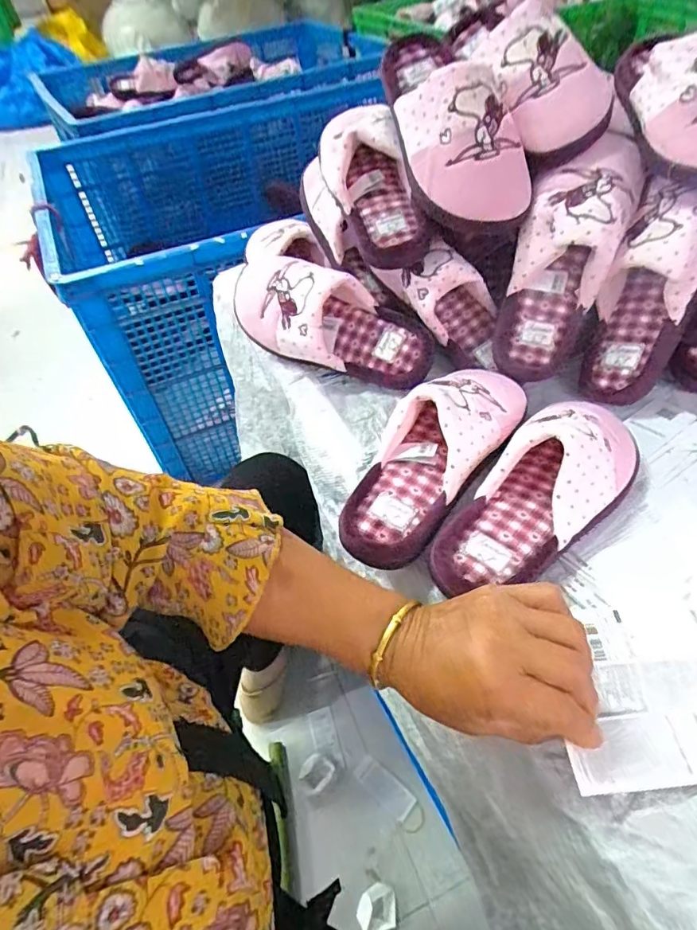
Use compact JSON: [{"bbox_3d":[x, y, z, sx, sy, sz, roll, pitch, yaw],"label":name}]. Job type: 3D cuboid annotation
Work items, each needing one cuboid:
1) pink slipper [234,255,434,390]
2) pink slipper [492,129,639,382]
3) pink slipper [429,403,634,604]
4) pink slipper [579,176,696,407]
[{"bbox_3d":[-0.025,-0.160,0.547,0.244,0.068,0.102,24,88,10],"label":"pink slipper"},{"bbox_3d":[0.212,-0.203,0.500,0.088,0.237,0.081,25,20,23],"label":"pink slipper"},{"bbox_3d":[0.158,0.016,0.403,0.235,0.078,0.087,-37,57,-23],"label":"pink slipper"},{"bbox_3d":[0.291,-0.161,0.487,0.082,0.207,0.064,21,23,21],"label":"pink slipper"}]

